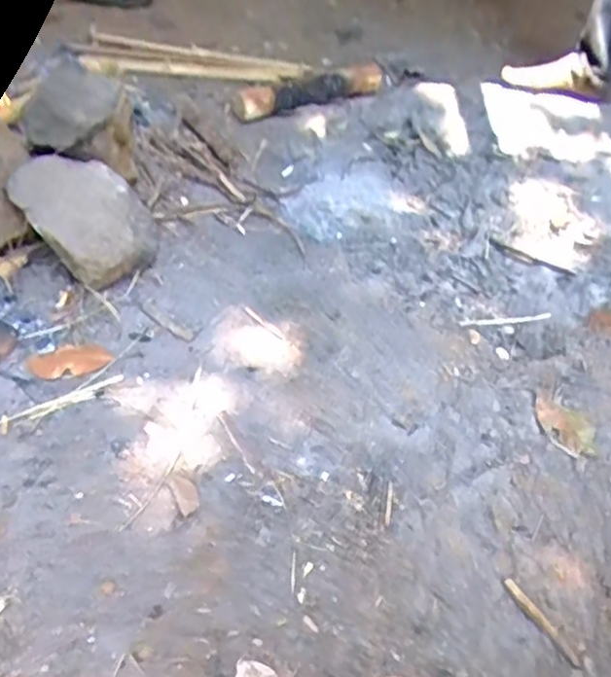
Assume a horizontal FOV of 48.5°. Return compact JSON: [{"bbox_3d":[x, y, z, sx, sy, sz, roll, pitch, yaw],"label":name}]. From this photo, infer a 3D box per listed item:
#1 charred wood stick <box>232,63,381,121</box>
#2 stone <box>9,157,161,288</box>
[{"bbox_3d":[0.031,-0.542,1.463,0.397,0.051,0.071,-23,51,-25],"label":"charred wood stick"},{"bbox_3d":[-0.307,-0.164,0.974,0.165,0.152,0.151,28,50,24],"label":"stone"}]

